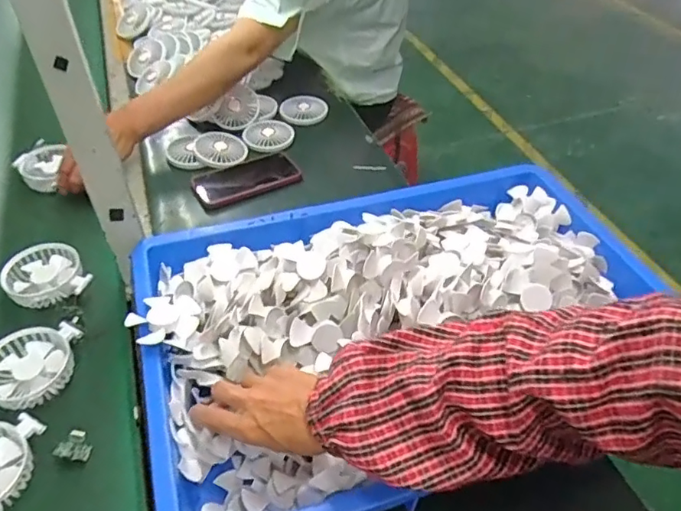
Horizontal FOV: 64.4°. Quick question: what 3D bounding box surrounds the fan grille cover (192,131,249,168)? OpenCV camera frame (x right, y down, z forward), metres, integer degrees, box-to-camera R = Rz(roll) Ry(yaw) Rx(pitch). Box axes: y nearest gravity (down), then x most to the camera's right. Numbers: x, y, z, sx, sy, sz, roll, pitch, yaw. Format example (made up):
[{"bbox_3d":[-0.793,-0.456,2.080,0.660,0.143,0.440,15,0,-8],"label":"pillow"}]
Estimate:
[{"bbox_3d":[-0.201,-0.178,0.906,0.085,0.015,0.096,-3,46,-9],"label":"fan grille cover"}]

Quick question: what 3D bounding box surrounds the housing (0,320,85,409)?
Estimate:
[{"bbox_3d":[-0.340,0.119,0.589,0.088,0.022,0.097,3,45,-3],"label":"housing"}]

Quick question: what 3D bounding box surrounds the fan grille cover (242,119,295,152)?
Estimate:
[{"bbox_3d":[-0.127,-0.215,0.956,0.084,0.012,0.096,9,45,3],"label":"fan grille cover"}]

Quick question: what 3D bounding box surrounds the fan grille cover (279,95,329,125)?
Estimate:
[{"bbox_3d":[-0.069,-0.279,1.026,0.089,0.016,0.089,-2,46,-8],"label":"fan grille cover"}]

